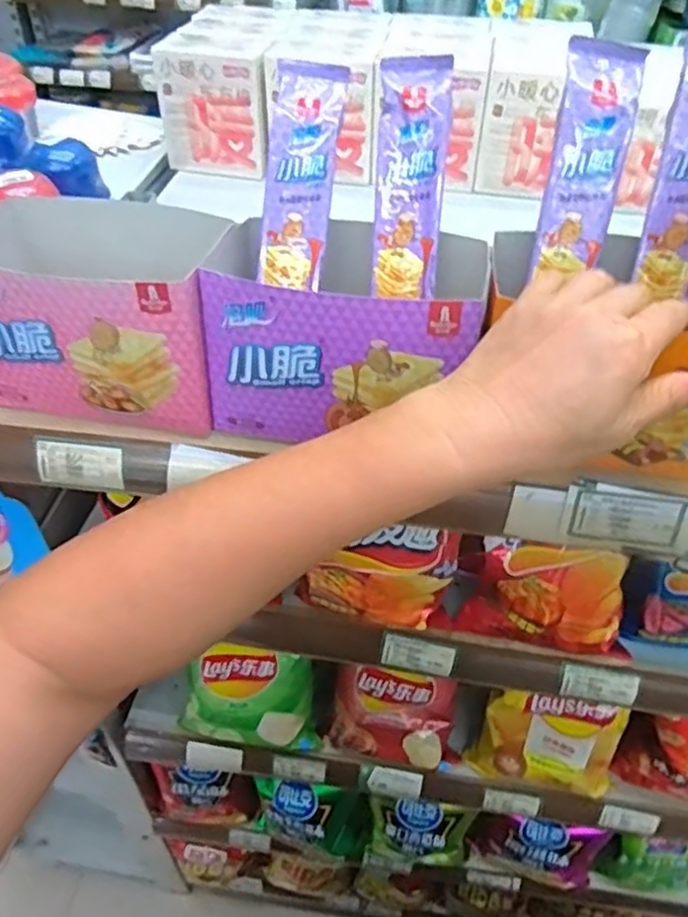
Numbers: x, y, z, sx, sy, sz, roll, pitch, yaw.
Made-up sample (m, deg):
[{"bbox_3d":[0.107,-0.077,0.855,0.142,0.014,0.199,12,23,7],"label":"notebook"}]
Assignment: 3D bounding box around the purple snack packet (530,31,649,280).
[{"bbox_3d":[0.141,-0.172,0.397,0.040,0.123,0.014,12,15,11],"label":"purple snack packet"}]

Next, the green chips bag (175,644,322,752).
[{"bbox_3d":[-0.104,0.261,0.741,0.150,0.136,0.054,1,44,0],"label":"green chips bag"}]

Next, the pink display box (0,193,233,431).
[{"bbox_3d":[-0.160,-0.106,0.448,0.166,0.126,0.100,8,45,6],"label":"pink display box"}]

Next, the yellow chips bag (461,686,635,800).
[{"bbox_3d":[0.214,0.299,0.715,0.148,0.131,0.048,10,45,9],"label":"yellow chips bag"}]

